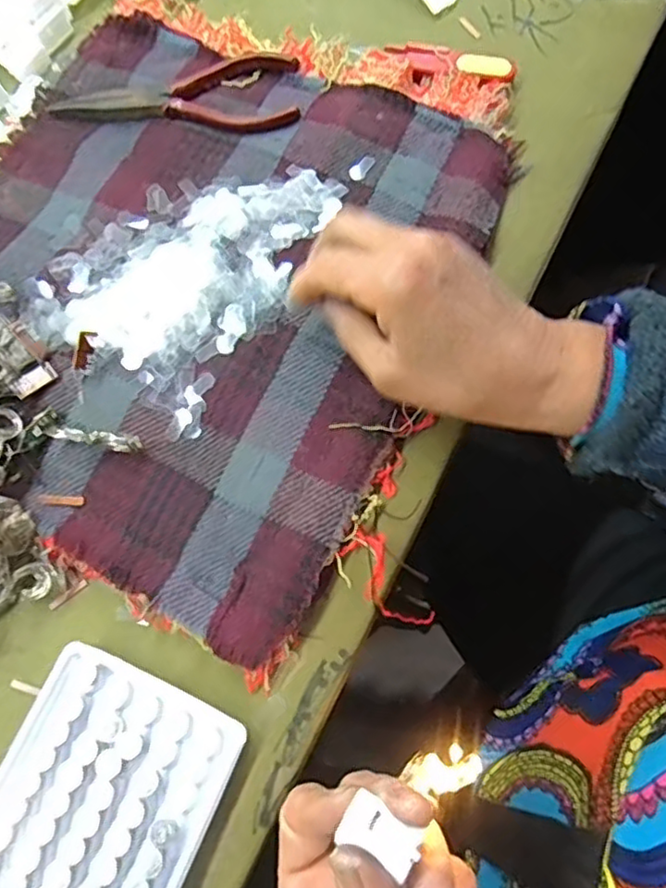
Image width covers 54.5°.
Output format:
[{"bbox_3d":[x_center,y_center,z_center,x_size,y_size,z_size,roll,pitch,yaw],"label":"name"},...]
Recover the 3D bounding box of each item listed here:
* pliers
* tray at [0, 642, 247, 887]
[{"bbox_3d":[-0.097,-0.220,0.399,0.152,0.010,0.058,4,73,3],"label":"pliers"},{"bbox_3d":[-0.106,0.167,0.281,0.093,0.018,0.128,23,75,8],"label":"tray"}]

